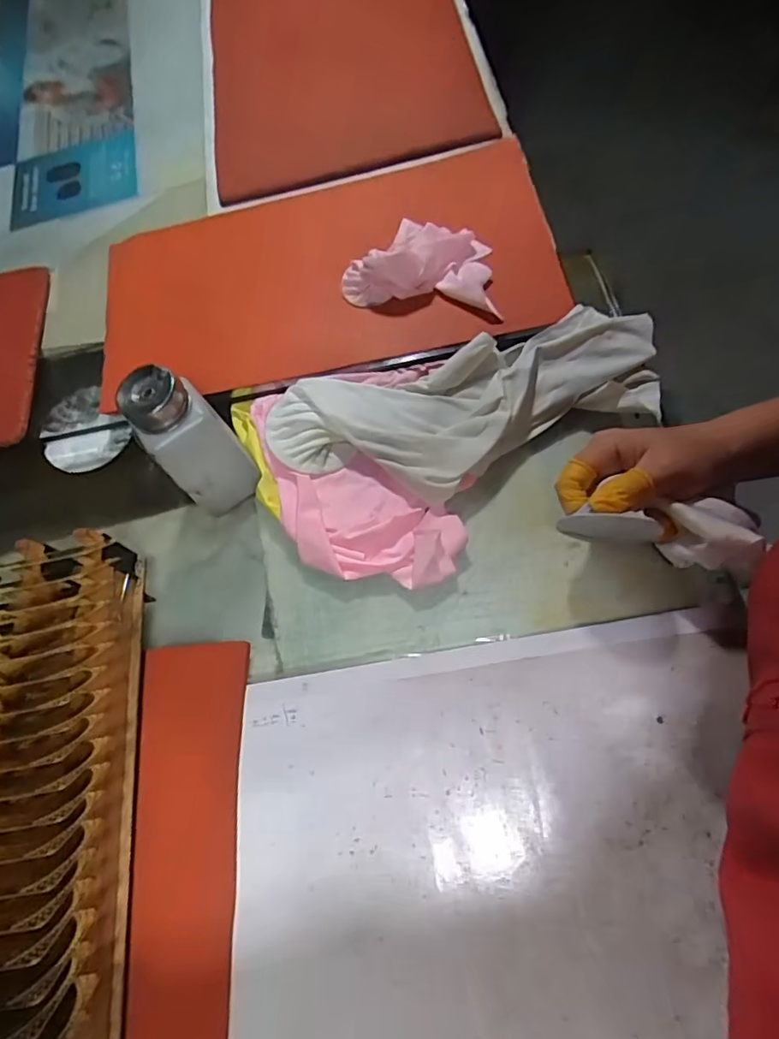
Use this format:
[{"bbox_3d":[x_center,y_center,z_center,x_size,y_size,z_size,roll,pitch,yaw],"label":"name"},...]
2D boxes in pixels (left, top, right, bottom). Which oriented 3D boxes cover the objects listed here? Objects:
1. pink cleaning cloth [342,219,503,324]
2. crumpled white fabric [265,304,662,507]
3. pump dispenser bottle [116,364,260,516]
[{"bbox_3d":[0.026,-0.211,0.448,0.129,0.050,0.069,7,69,11],"label":"pink cleaning cloth"},{"bbox_3d":[0.061,-0.081,0.411,0.294,0.031,0.105,-14,66,2],"label":"crumpled white fabric"},{"bbox_3d":[-0.135,-0.050,0.393,0.053,0.133,0.045,-36,65,-8],"label":"pump dispenser bottle"}]

